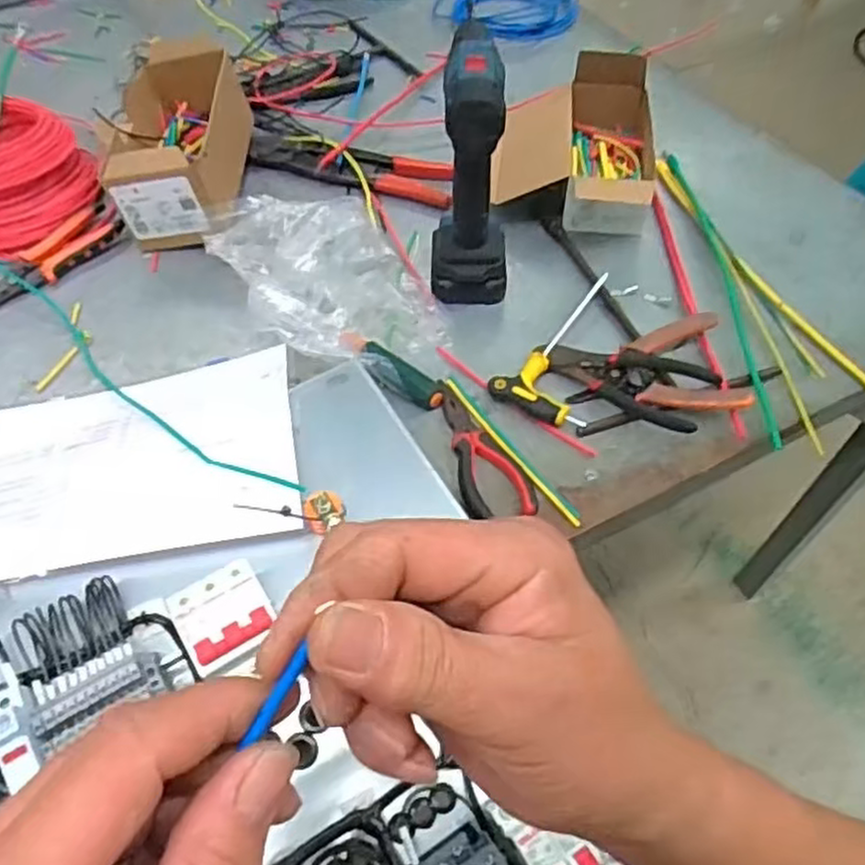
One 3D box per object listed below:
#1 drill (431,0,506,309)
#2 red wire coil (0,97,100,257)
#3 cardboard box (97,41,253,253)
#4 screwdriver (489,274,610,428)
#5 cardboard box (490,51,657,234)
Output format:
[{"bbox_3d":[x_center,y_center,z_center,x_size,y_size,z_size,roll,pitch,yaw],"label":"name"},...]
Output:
[{"bbox_3d":[0.036,-0.242,0.677,0.071,0.219,0.154,1,53,1],"label":"drill"},{"bbox_3d":[-0.485,-0.290,0.806,0.204,0.067,0.164,31,60,21],"label":"red wire coil"},{"bbox_3d":[-0.275,-0.320,0.806,0.128,0.103,0.266,-5,54,-3],"label":"cardboard box"},{"bbox_3d":[0.121,-0.079,0.677,0.084,0.028,0.174,20,56,15],"label":"screwdriver"},{"bbox_3d":[0.155,-0.321,0.814,0.173,0.091,0.209,8,54,6],"label":"cardboard box"}]

